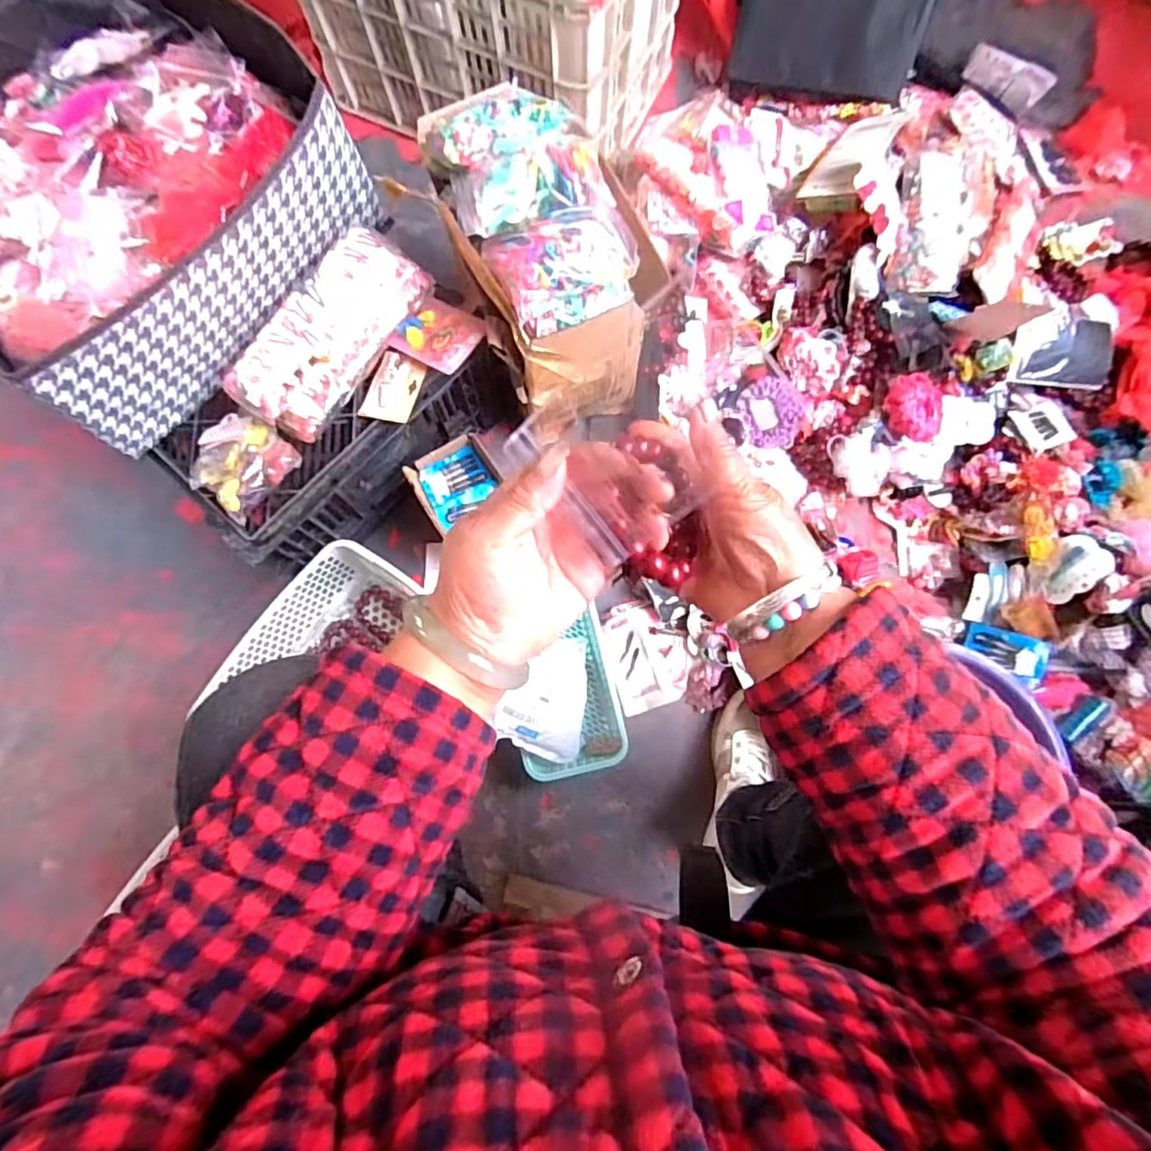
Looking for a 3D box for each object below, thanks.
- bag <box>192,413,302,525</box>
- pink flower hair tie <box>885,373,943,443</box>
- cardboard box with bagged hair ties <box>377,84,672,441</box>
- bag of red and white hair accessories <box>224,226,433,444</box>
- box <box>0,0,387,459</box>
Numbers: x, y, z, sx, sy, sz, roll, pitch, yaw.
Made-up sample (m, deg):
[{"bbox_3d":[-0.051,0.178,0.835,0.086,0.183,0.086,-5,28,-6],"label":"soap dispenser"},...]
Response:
[{"bbox_3d":[-0.355,-0.119,0.628,0.100,0.036,0.094,37,81,8],"label":"bag"},{"bbox_3d":[0.460,-0.227,0.800,0.071,0.019,0.084,5,95,10],"label":"pink flower hair tie"},{"bbox_3d":[-0.040,-0.351,0.708,0.181,0.291,0.268,-28,79,-5],"label":"cardboard box with bagged hair ties"},{"bbox_3d":[-0.260,-0.257,0.631,0.095,0.068,0.231,31,80,7],"label":"bag of red and white hair accessories"},{"bbox_3d":[-0.461,-0.392,0.607,0.362,0.144,0.398,38,81,8],"label":"box"}]

